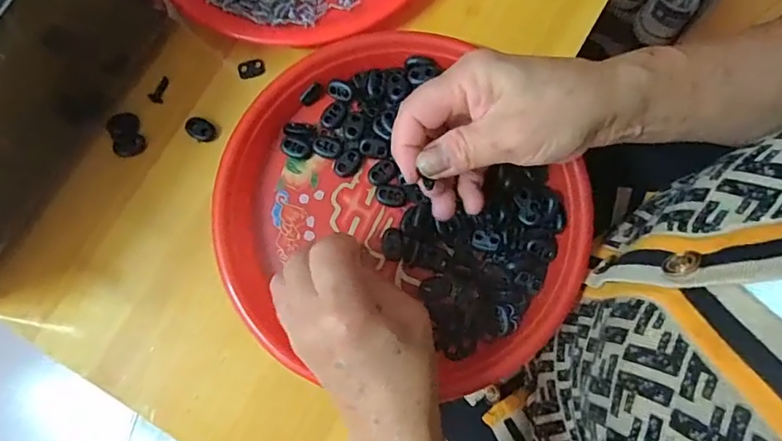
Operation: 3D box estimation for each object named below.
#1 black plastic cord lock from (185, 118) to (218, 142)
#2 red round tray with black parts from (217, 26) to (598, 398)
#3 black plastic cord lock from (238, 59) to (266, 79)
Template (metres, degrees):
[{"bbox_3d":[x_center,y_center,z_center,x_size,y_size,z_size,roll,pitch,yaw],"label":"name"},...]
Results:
[{"bbox_3d":[-0.134,-0.064,0.367,0.020,0.006,0.016,37,82,7],"label":"black plastic cord lock"},{"bbox_3d":[0.008,-0.013,0.347,0.233,0.027,0.220,0,80,1],"label":"red round tray with black parts"},{"bbox_3d":[-0.101,-0.109,0.377,0.019,0.005,0.011,-15,80,-2],"label":"black plastic cord lock"}]

